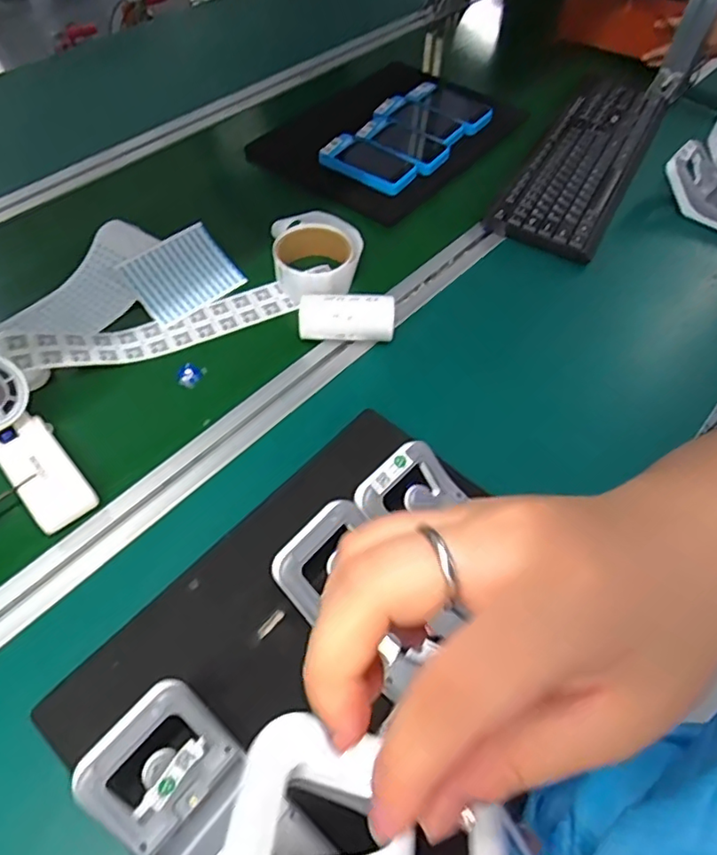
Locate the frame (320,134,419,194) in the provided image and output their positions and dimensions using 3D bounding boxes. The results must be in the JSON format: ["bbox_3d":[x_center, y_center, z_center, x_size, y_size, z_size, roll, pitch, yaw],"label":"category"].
[{"bbox_3d":[0.012,-0.341,0.768,0.121,0.018,0.067,27,58,15],"label":"frame"}]

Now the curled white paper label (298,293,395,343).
[{"bbox_3d":[-0.012,-0.107,0.601,0.093,0.048,0.039,4,55,-1],"label":"curled white paper label"}]

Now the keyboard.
[{"bbox_3d":[0.307,-0.371,0.801,0.136,0.039,0.413,26,57,14],"label":"keyboard"}]

